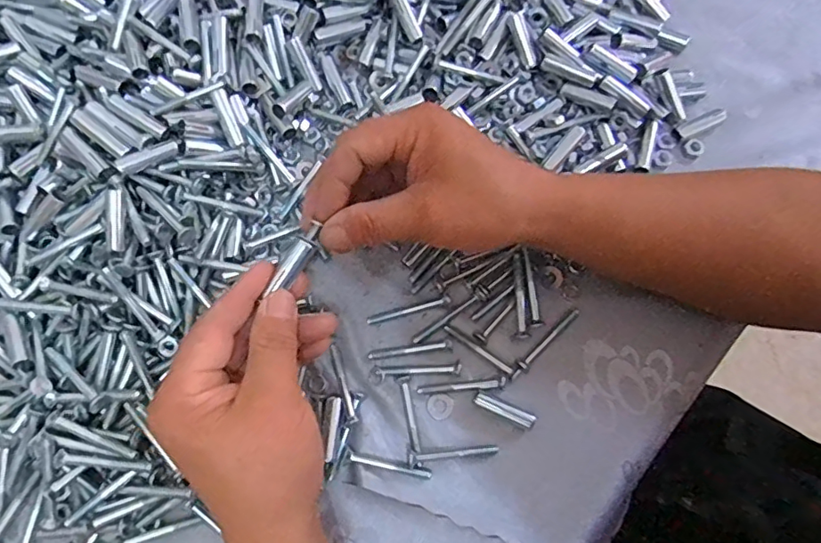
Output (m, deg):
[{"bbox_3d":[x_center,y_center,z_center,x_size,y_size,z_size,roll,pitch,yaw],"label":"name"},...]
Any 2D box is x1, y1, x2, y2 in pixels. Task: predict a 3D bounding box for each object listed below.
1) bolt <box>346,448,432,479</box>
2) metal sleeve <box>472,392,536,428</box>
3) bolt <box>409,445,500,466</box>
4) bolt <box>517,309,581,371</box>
[{"bbox_3d":[-0.013,0.119,0.333,0.053,0.004,0.006,11,76,4],"label":"bolt"},{"bbox_3d":[0.059,0.087,0.342,0.040,0.008,0.009,23,78,7],"label":"metal sleeve"},{"bbox_3d":[0.027,0.112,0.335,0.056,0.010,0.008,-6,76,0],"label":"bolt"},{"bbox_3d":[0.091,0.044,0.353,0.056,0.008,0.009,-41,78,-8],"label":"bolt"}]

